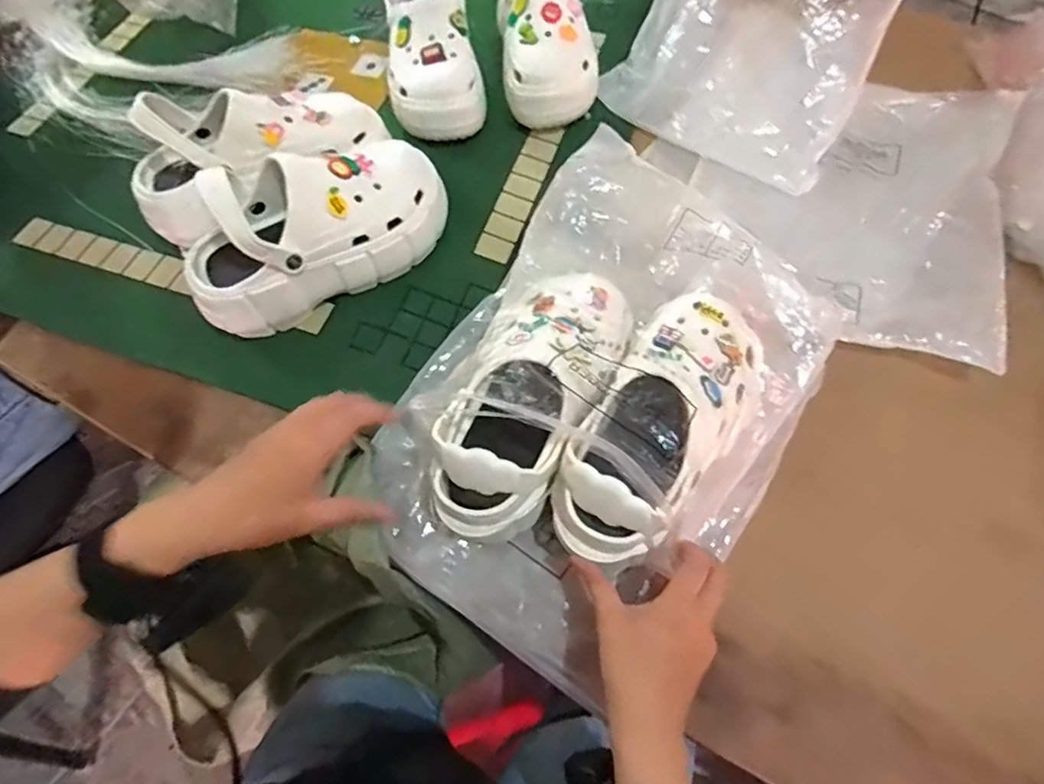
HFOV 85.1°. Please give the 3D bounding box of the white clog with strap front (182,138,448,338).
[{"bbox_3d":[-0.202,-0.163,0.561,0.262,0.142,0.101,-29,67,-12],"label":"white clog with strap front"}]

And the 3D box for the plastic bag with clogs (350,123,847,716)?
[{"bbox_3d":[0.065,-0.002,0.494,0.306,0.116,0.413,35,70,17],"label":"plastic bag with clogs"}]

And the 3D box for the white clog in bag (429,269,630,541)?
[{"bbox_3d":[0.010,-0.004,0.477,0.115,0.074,0.247,17,66,9],"label":"white clog in bag"}]

